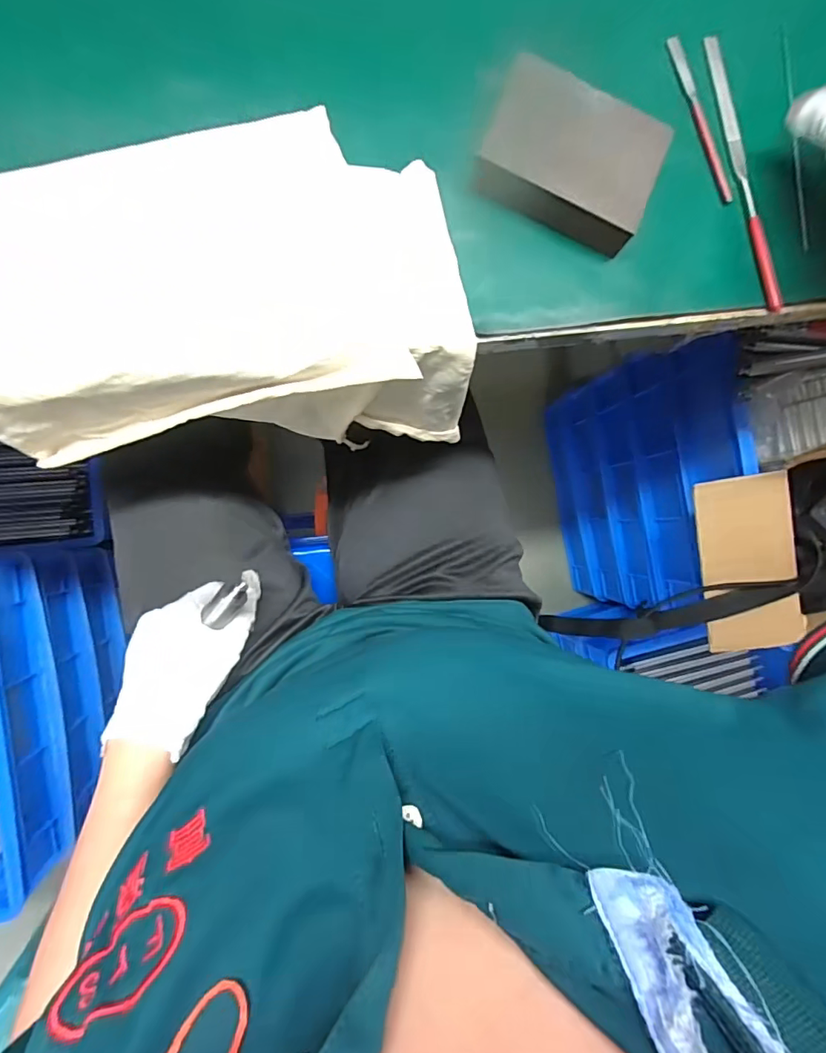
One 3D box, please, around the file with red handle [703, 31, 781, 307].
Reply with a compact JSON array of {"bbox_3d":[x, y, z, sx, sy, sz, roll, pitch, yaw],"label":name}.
[{"bbox_3d":[0.208,-0.222,0.316,0.011,0.013,0.177,-13,92,-8],"label":"file with red handle"}]

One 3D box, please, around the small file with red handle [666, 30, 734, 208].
[{"bbox_3d":[0.180,-0.254,0.316,0.010,0.004,0.106,-20,93,-8],"label":"small file with red handle"}]

